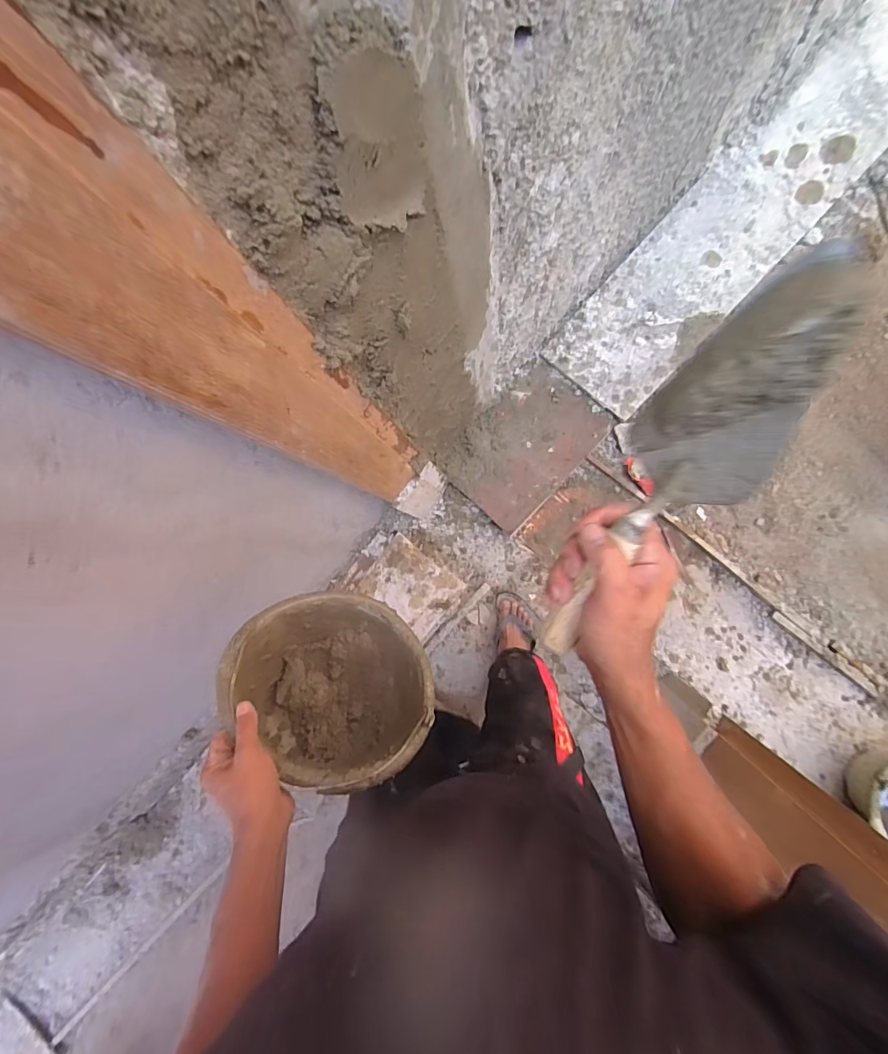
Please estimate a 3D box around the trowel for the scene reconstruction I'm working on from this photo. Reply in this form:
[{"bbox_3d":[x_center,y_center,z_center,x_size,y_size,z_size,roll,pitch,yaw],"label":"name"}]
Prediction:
[{"bbox_3d":[0.160,-0.028,0.315,0.083,0.062,0.293,31,122,9],"label":"trowel"}]

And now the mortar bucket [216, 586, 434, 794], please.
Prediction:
[{"bbox_3d":[-0.162,0.239,0.639,0.262,0.246,0.166,46,137,16],"label":"mortar bucket"}]

